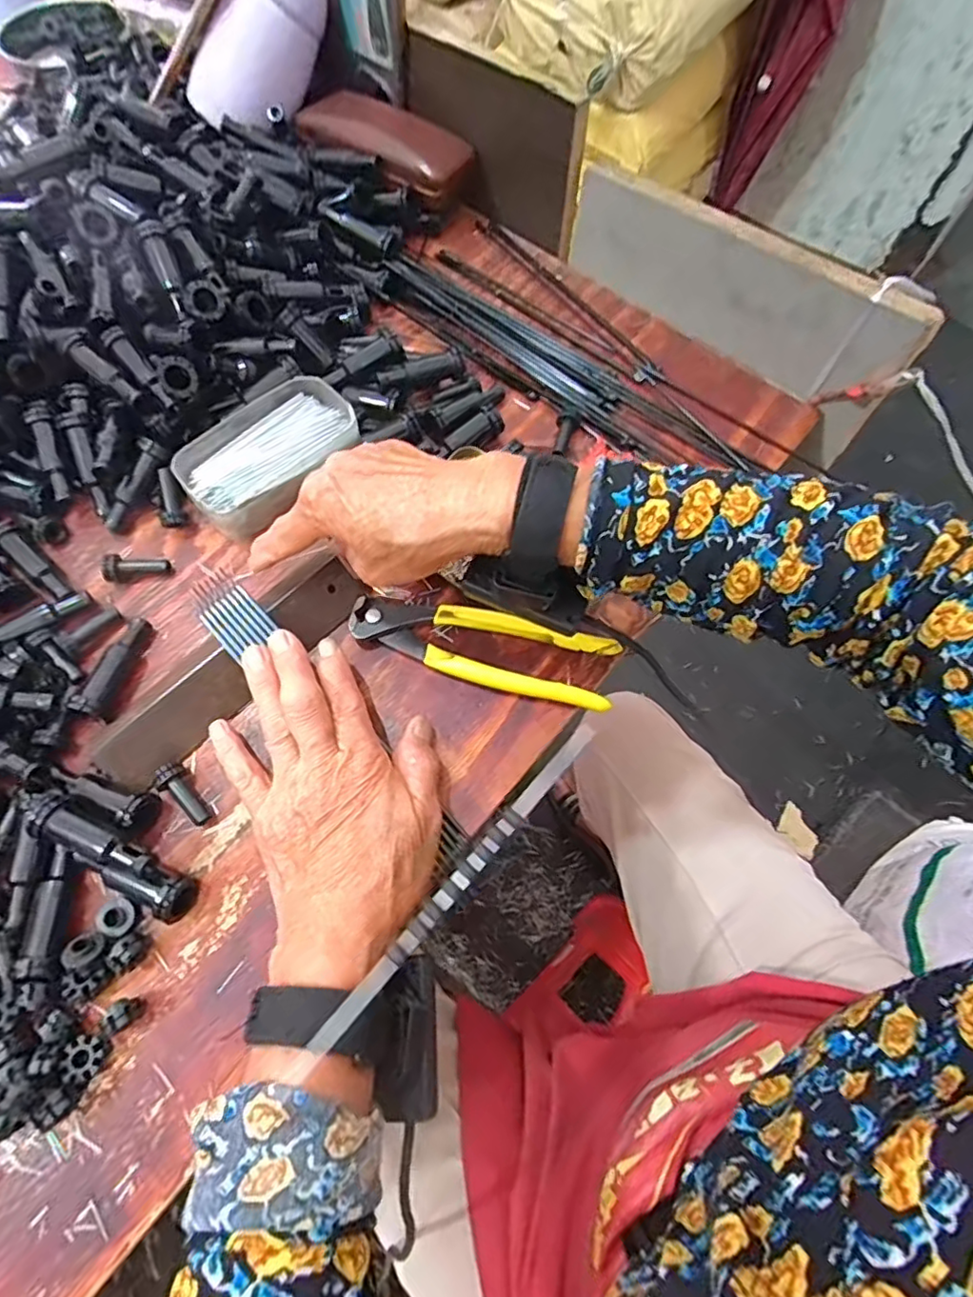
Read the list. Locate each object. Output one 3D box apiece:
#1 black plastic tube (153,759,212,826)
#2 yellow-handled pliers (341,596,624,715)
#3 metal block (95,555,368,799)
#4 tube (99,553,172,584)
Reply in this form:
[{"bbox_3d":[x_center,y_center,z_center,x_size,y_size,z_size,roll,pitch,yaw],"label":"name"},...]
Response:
[{"bbox_3d":[-0.171,0.082,0.342,0.015,0.010,0.040,-37,84,-16],"label":"black plastic tube"},{"bbox_3d":[-0.003,-0.002,0.378,0.164,0.012,0.047,14,66,5],"label":"yellow-handled pliers"},{"bbox_3d":[-0.149,0.013,0.363,0.177,0.020,0.036,-43,73,-14],"label":"metal block"},{"bbox_3d":[-0.230,-0.053,0.398,0.041,0.017,0.015,-7,65,-18],"label":"tube"}]

